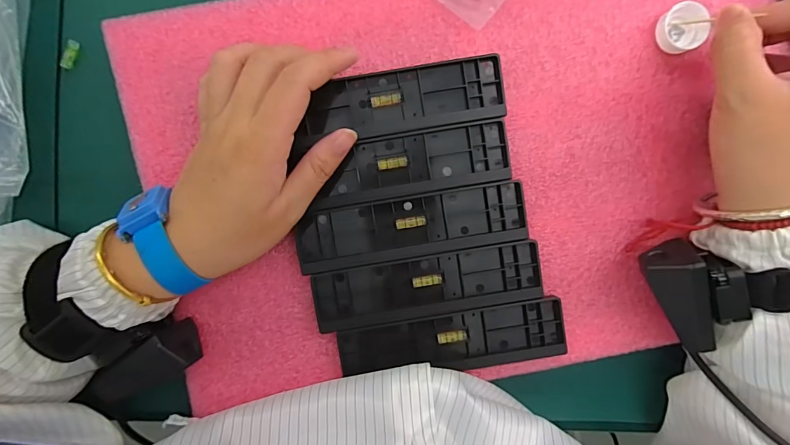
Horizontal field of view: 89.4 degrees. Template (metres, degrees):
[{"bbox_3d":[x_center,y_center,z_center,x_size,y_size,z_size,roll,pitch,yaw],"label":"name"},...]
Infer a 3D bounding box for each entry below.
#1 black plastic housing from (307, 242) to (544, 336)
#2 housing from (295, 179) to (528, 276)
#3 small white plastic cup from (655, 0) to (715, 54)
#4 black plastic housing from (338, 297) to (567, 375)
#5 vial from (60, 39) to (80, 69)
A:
[{"bbox_3d":[0.024,0.046,0.283,0.158,0.007,0.043,-9,94,0],"label":"black plastic housing"},{"bbox_3d":[0.012,0.004,0.280,0.157,0.007,0.044,-9,94,0],"label":"housing"},{"bbox_3d":[0.196,-0.133,0.273,0.029,0.014,0.030,0,94,-1],"label":"small white plastic cup"},{"bbox_3d":[0.042,0.084,0.287,0.158,0.009,0.042,-7,94,0],"label":"black plastic housing"},{"bbox_3d":[-0.234,-0.121,0.288,0.007,0.006,0.021,19,94,-2],"label":"vial"}]

